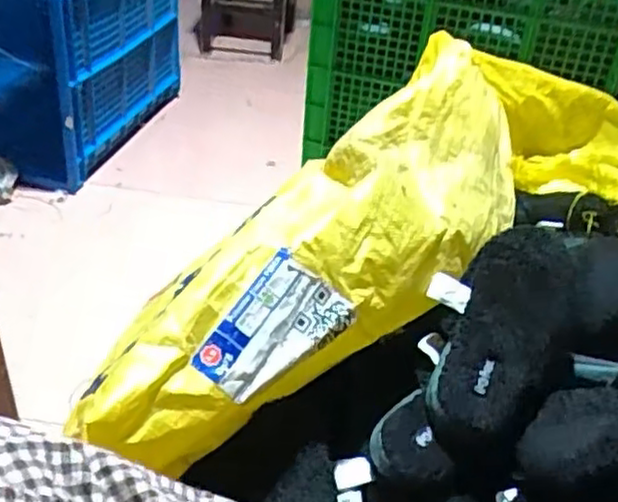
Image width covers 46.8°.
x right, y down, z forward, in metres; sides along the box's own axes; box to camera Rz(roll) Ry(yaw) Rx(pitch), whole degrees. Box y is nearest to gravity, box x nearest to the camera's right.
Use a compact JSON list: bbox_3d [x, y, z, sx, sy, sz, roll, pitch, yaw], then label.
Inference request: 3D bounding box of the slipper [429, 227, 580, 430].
[{"bbox_3d":[0.185,0.069,0.679,0.095,0.053,0.217,26,69,22],"label":"slipper"}]

